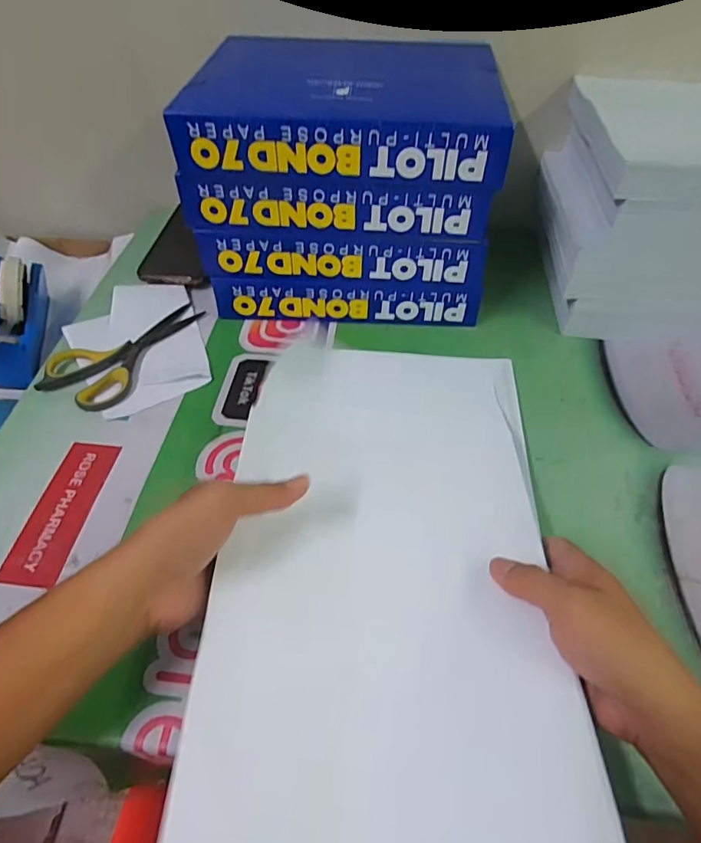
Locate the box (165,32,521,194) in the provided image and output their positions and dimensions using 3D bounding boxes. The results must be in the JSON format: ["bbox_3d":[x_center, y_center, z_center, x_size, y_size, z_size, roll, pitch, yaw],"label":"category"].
[{"bbox_3d":[-0.004,-0.295,0.468,0.274,0.054,0.227,3,53,-1],"label":"box"}]

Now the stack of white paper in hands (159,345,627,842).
[{"bbox_3d":[0.029,0.077,0.340,0.212,0.033,0.364,4,51,1],"label":"stack of white paper in hands"}]

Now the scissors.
[{"bbox_3d":[-0.225,-0.078,0.506,0.081,0.012,0.162,23,54,15],"label":"scissors"}]

